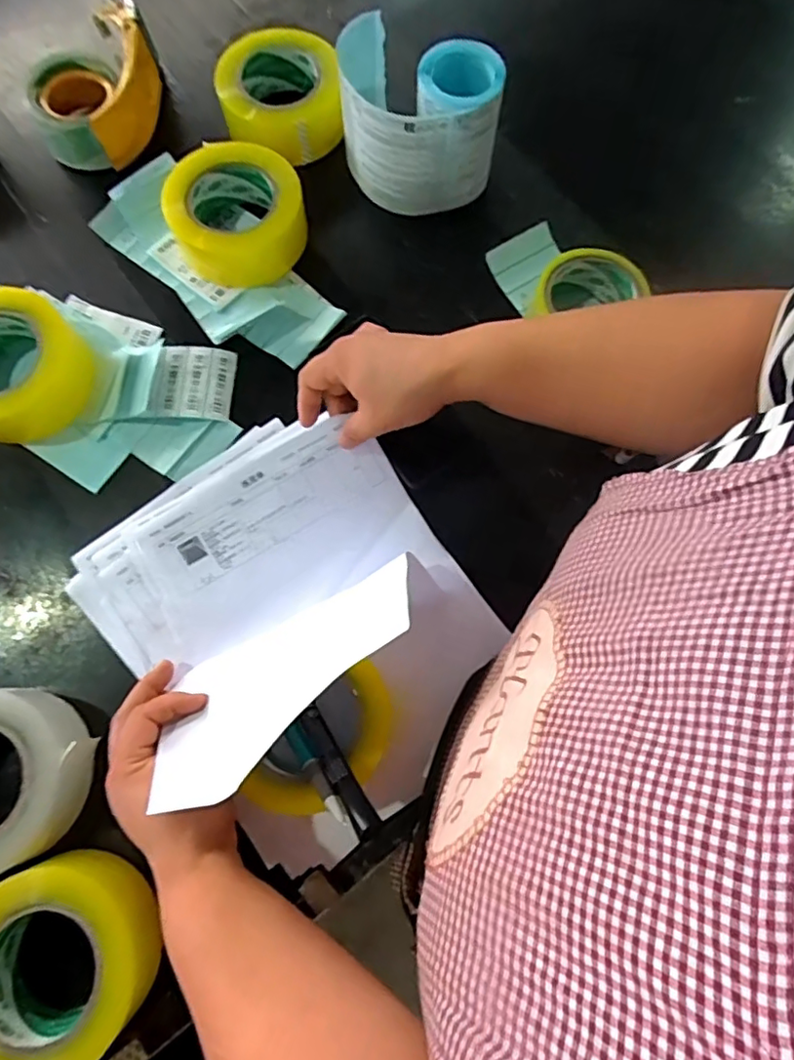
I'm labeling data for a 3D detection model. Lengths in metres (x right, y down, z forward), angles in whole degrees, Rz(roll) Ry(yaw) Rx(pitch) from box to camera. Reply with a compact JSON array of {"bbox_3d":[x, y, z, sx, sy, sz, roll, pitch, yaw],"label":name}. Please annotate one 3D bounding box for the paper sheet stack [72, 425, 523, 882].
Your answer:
[{"bbox_3d":[-0.077,0.052,0.417,0.258,0.147,0.315,-37,77,-13],"label":"paper sheet stack"}]

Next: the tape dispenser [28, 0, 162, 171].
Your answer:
[{"bbox_3d":[-0.301,-0.452,0.590,0.108,0.059,0.156,10,74,3],"label":"tape dispenser"}]

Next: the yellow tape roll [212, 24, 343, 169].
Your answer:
[{"bbox_3d":[-0.120,-0.445,0.589,0.120,0.065,0.131,0,73,0],"label":"yellow tape roll"}]

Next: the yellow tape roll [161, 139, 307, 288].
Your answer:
[{"bbox_3d":[-0.152,-0.301,0.549,0.128,0.053,0.111,-23,75,-7],"label":"yellow tape roll"}]

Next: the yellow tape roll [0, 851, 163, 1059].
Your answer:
[{"bbox_3d":[-0.225,0.289,0.381,0.120,0.049,0.122,0,73,0],"label":"yellow tape roll"}]

